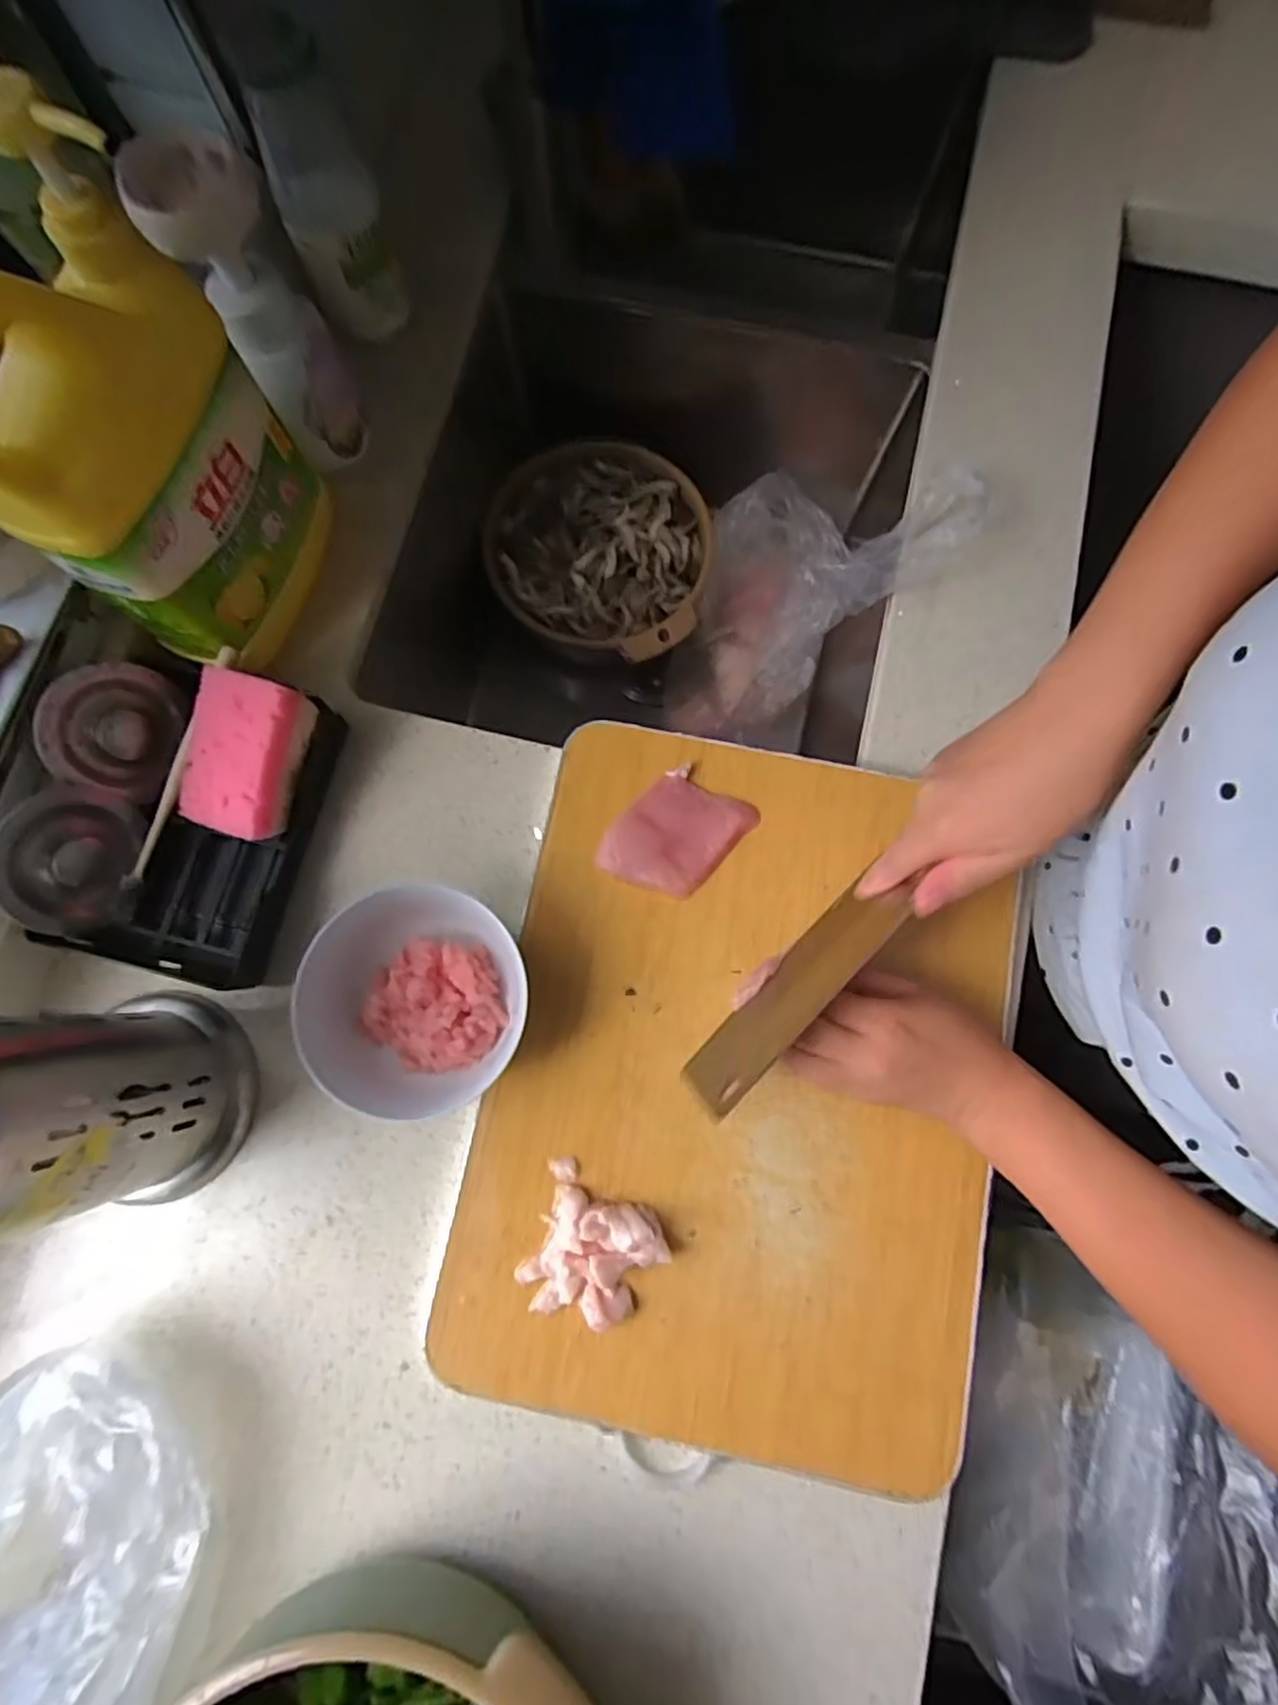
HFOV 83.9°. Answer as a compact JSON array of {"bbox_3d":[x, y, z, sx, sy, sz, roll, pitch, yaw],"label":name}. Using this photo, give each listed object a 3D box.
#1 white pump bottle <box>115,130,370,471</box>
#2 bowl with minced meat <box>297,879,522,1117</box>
[{"bbox_3d":[-0.224,-0.322,0.435,0.065,0.161,0.076,-28,80,-5],"label":"white pump bottle"},{"bbox_3d":[-0.129,0.084,0.417,0.124,0.065,0.124,0,79,0],"label":"bowl with minced meat"}]

